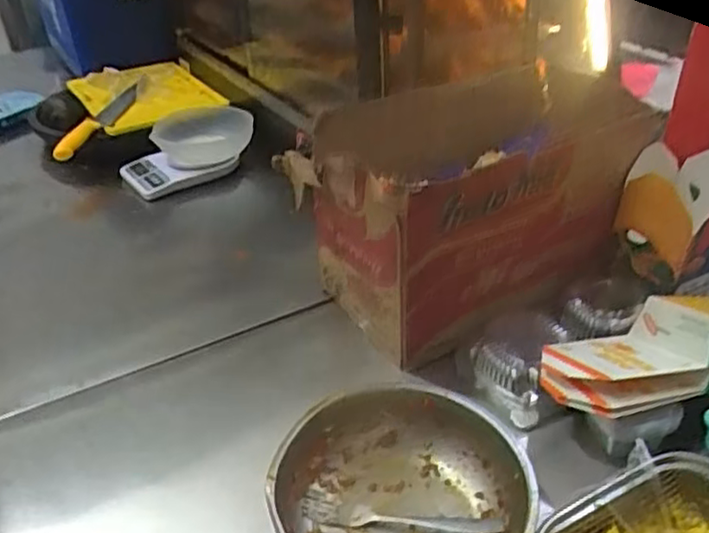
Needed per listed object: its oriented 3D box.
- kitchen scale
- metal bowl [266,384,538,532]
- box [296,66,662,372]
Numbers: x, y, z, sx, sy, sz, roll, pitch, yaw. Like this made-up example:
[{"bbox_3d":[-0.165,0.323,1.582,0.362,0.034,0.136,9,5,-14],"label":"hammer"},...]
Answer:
[{"bbox_3d":[-0.319,-0.224,1.276,0.241,0.101,0.179,-19,38,-23],"label":"kitchen scale"},{"bbox_3d":[0.040,0.210,0.604,0.219,0.076,0.221,-1,34,1],"label":"metal bowl"},{"bbox_3d":[0.140,-0.103,0.909,0.394,0.213,0.320,-16,37,-20],"label":"box"}]

